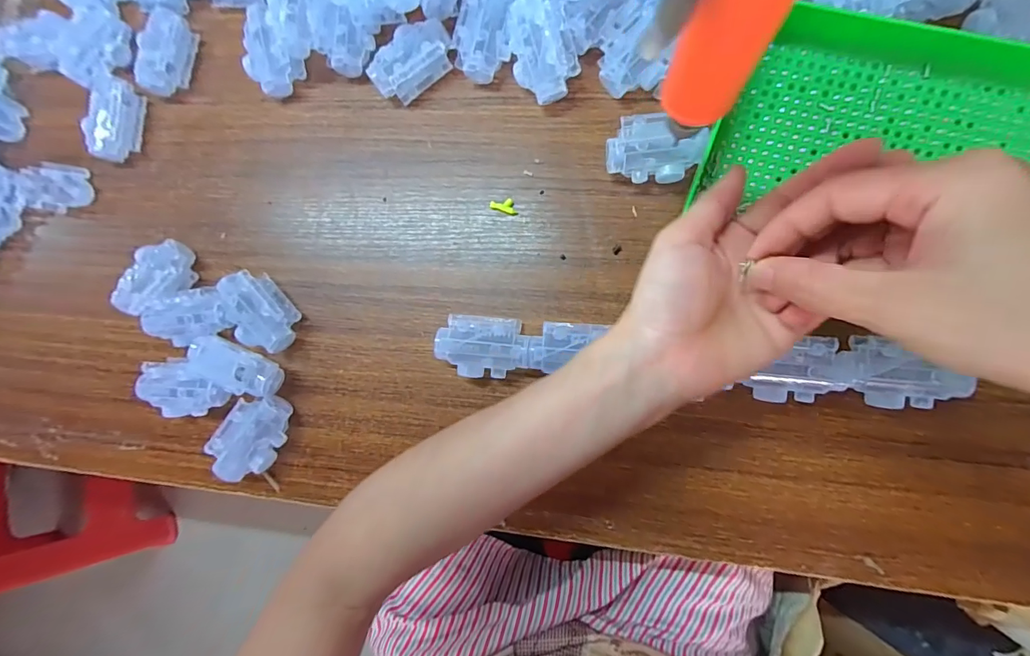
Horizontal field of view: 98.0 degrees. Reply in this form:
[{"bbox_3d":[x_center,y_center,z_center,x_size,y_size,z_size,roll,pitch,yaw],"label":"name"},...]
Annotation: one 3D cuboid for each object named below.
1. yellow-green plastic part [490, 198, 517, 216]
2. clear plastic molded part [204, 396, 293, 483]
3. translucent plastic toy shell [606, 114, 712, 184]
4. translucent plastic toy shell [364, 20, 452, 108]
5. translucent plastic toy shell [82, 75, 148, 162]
[{"bbox_3d":[-0.008,-0.097,0.355,0.023,0.004,0.011,21,90,9],"label":"yellow-green plastic part"},{"bbox_3d":[-0.210,0.089,0.360,0.040,0.033,0.072,28,91,9],"label":"clear plastic molded part"},{"bbox_3d":[0.102,-0.128,0.326,0.067,0.031,0.039,6,87,9],"label":"translucent plastic toy shell"},{"bbox_3d":[-0.085,-0.218,0.365,0.068,0.029,0.039,-36,82,5],"label":"translucent plastic toy shell"},{"bbox_3d":[-0.362,-0.188,0.408,0.023,0.037,0.074,8,87,9],"label":"translucent plastic toy shell"}]

